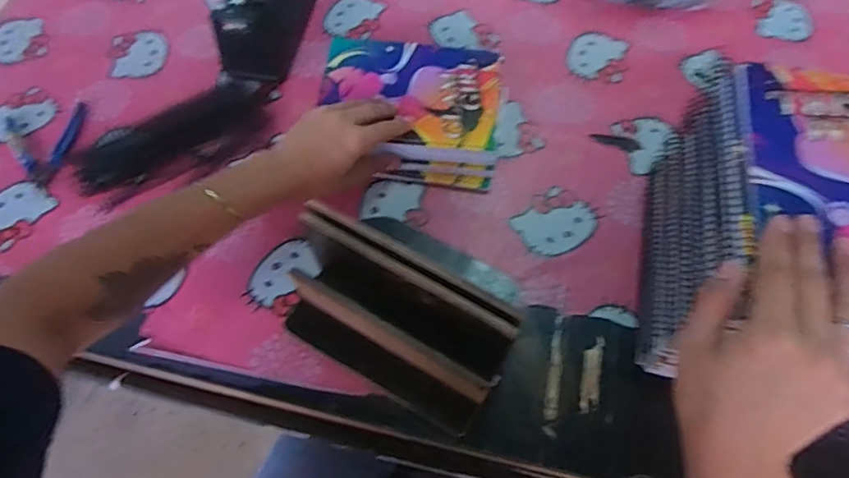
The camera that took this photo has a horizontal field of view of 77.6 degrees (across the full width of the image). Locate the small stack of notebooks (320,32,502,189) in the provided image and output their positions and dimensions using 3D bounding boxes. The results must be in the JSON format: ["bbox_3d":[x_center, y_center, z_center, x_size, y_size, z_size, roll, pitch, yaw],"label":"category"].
[{"bbox_3d":[-0.017,-0.149,0.599,0.196,0.041,0.166,5,63,3],"label":"small stack of notebooks"}]

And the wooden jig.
[{"bbox_3d":[-0.031,0.069,0.448,0.207,0.111,0.091,29,67,14],"label":"wooden jig"}]

